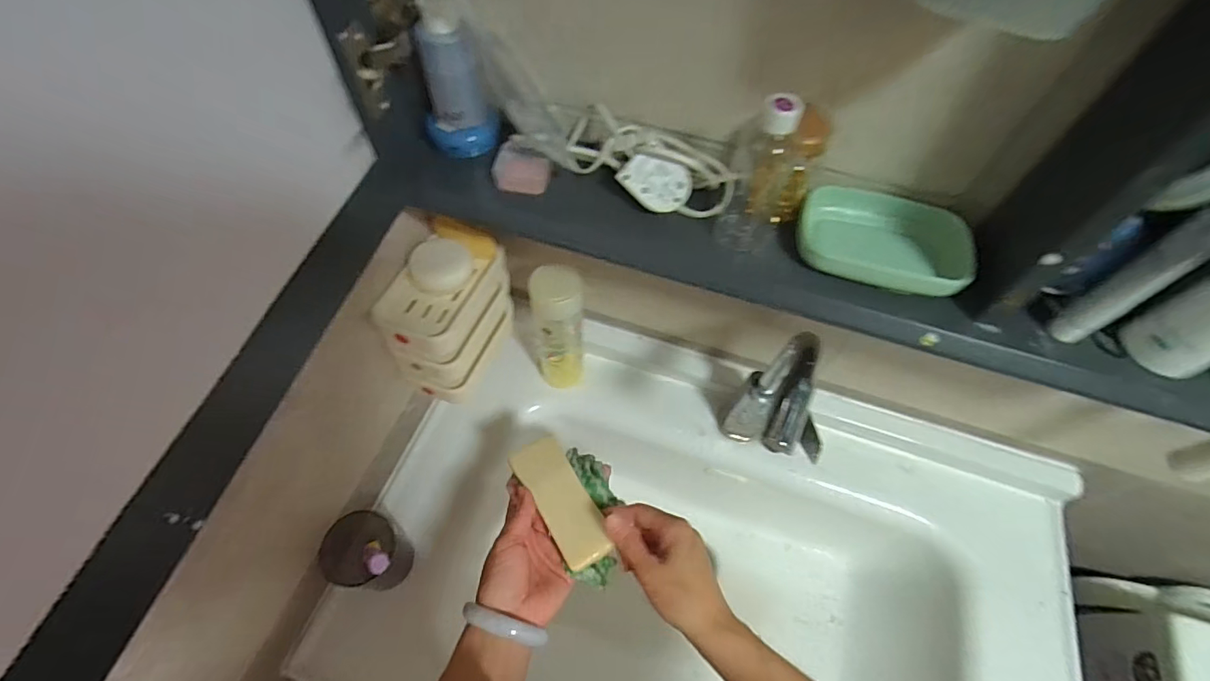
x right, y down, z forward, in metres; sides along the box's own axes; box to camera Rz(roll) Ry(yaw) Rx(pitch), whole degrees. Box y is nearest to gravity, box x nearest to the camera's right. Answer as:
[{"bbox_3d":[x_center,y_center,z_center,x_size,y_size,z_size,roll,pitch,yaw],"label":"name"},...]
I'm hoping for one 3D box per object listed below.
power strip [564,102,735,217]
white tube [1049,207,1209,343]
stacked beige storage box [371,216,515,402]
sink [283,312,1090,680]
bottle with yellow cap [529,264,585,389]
[{"bbox_3d":[0.033,-0.146,0.422,0.153,0.039,0.068,23,61,11],"label":"power strip"},{"bbox_3d":[0.337,-0.034,0.326,0.026,0.108,0.023,-29,65,-18],"label":"white tube"},{"bbox_3d":[-0.171,-0.031,0.562,0.090,0.128,0.151,25,61,12],"label":"stacked beige storage box"},{"bbox_3d":[0.122,0.310,0.675,0.780,0.264,0.480,17,60,8],"label":"sink"},{"bbox_3d":[-0.054,-0.008,0.630,0.061,0.203,0.049,0,59,-3],"label":"bottle with yellow cap"}]

